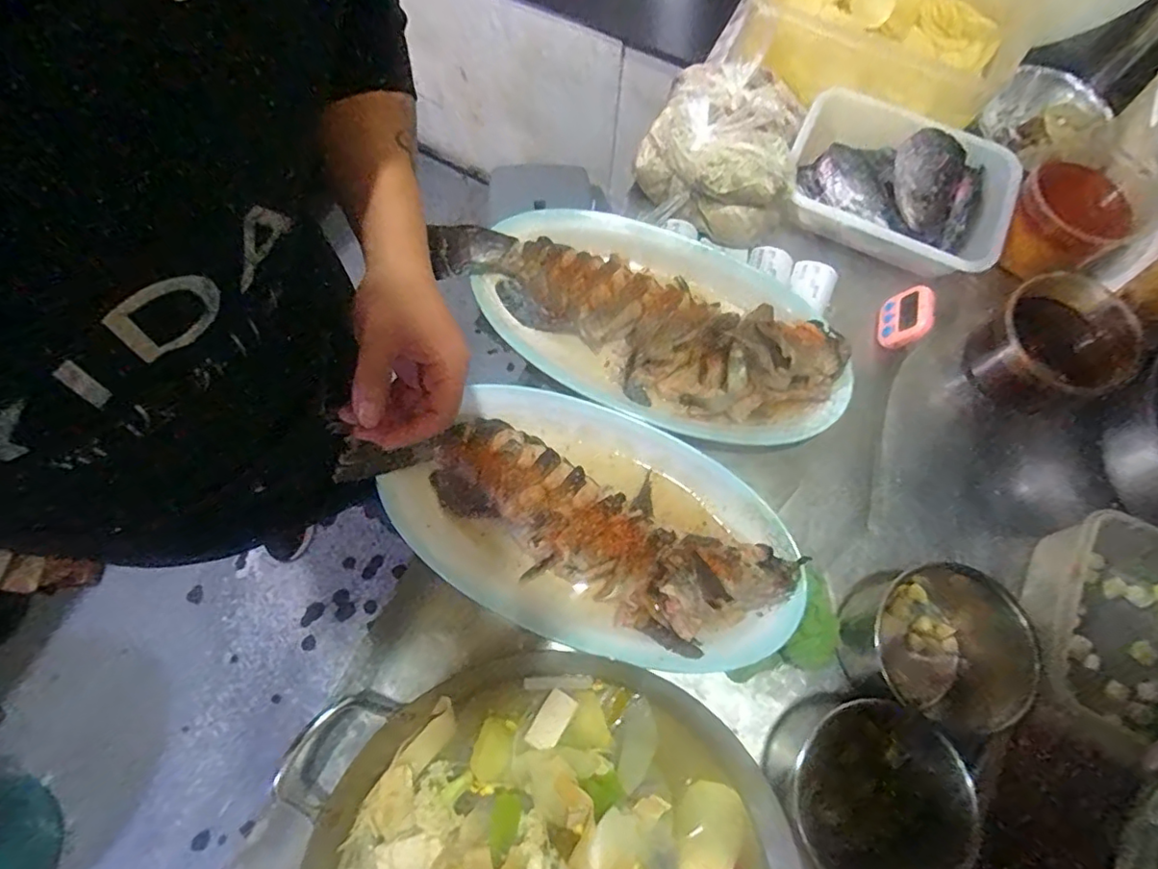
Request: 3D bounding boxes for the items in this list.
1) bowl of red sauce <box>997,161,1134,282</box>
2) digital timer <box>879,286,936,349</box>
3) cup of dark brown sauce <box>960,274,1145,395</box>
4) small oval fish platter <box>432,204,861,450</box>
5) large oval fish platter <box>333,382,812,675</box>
[{"bbox_3d":[0.563,-0.251,0.685,0.147,0.088,0.116,-38,76,-13],"label":"bowl of red sauce"},{"bbox_3d":[0.363,-0.132,0.651,0.017,0.059,0.064,19,68,-29],"label":"digital timer"},{"bbox_3d":[0.506,-0.095,0.631,0.133,0.090,0.125,0,71,-1],"label":"cup of dark brown sauce"},{"bbox_3d":[0.083,-0.129,0.614,0.416,0.059,0.224,20,71,6],"label":"small oval fish platter"},{"bbox_3d":[0.004,0.074,0.546,0.418,0.072,0.218,27,72,8],"label":"large oval fish platter"}]

